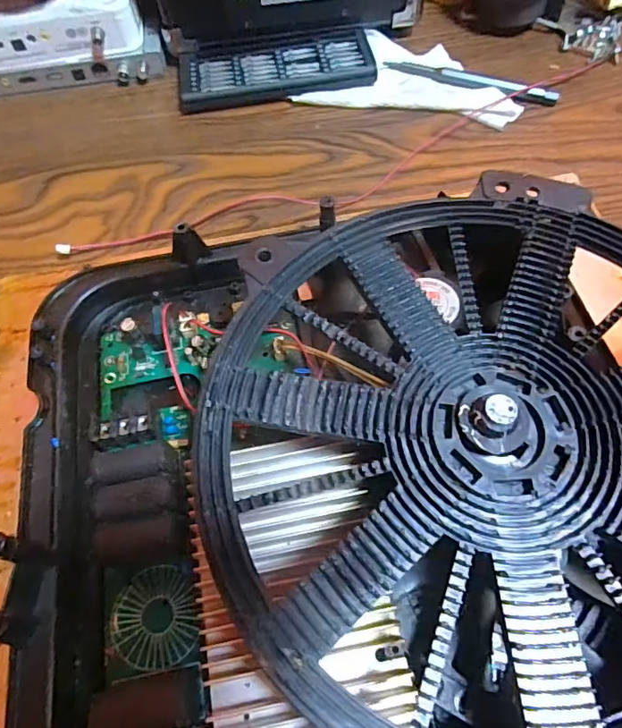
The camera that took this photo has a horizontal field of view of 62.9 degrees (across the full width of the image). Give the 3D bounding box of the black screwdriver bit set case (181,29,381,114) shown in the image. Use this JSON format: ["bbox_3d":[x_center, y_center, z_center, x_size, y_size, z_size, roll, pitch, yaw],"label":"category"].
[{"bbox_3d":[-0.029,-0.237,0.412,0.153,0.019,0.062,-10,62,-3],"label":"black screwdriver bit set case"}]

